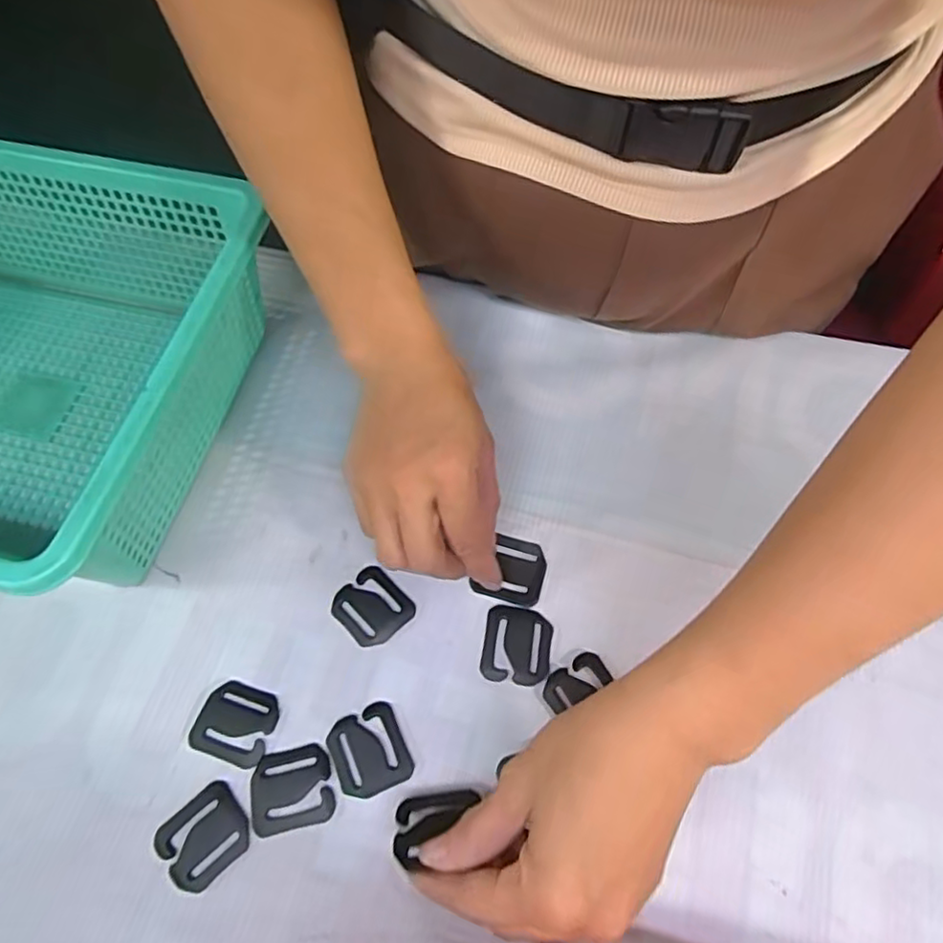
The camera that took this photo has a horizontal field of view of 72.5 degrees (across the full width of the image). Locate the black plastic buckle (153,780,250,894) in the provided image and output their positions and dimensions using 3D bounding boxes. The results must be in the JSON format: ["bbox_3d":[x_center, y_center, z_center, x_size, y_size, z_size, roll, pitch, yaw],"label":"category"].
[{"bbox_3d":[-0.124,0.170,0.300,0.038,0.004,0.035,-41,69,-17],"label":"black plastic buckle"}]

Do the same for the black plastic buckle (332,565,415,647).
[{"bbox_3d":[-0.054,0.073,0.347,0.034,0.004,0.038,-39,68,-16],"label":"black plastic buckle"}]

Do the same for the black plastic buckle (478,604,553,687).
[{"bbox_3d":[0.023,0.090,0.334,0.034,0.004,0.038,9,64,7],"label":"black plastic buckle"}]

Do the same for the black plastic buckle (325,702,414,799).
[{"bbox_3d":[-0.051,0.136,0.313,0.036,0.004,0.039,-23,64,-9],"label":"black plastic buckle"}]

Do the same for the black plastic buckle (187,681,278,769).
[{"bbox_3d":[-0.119,0.125,0.322,0.039,0.004,0.035,16,65,10],"label":"black plastic buckle"}]

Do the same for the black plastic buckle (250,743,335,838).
[{"bbox_3d":[-0.087,0.152,0.306,0.038,0.004,0.035,-12,63,-4],"label":"black plastic buckle"}]

